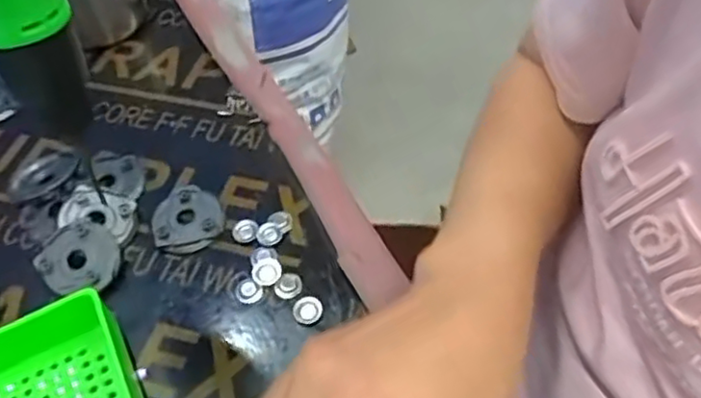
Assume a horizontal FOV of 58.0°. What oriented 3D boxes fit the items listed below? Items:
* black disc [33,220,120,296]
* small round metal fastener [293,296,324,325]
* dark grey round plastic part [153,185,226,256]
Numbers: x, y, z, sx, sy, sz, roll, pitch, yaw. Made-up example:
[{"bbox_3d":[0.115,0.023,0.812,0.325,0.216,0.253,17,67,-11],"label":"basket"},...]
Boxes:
[{"bbox_3d":[-0.144,0.033,0.338,0.039,0.012,0.039,0,76,1],"label":"black disc"},{"bbox_3d":[-0.022,0.056,0.322,0.014,0.004,0.015,-2,54,3],"label":"small round metal fastener"},{"bbox_3d":[-0.091,0.011,0.357,0.038,0.006,0.042,-3,54,2],"label":"dark grey round plastic part"}]

